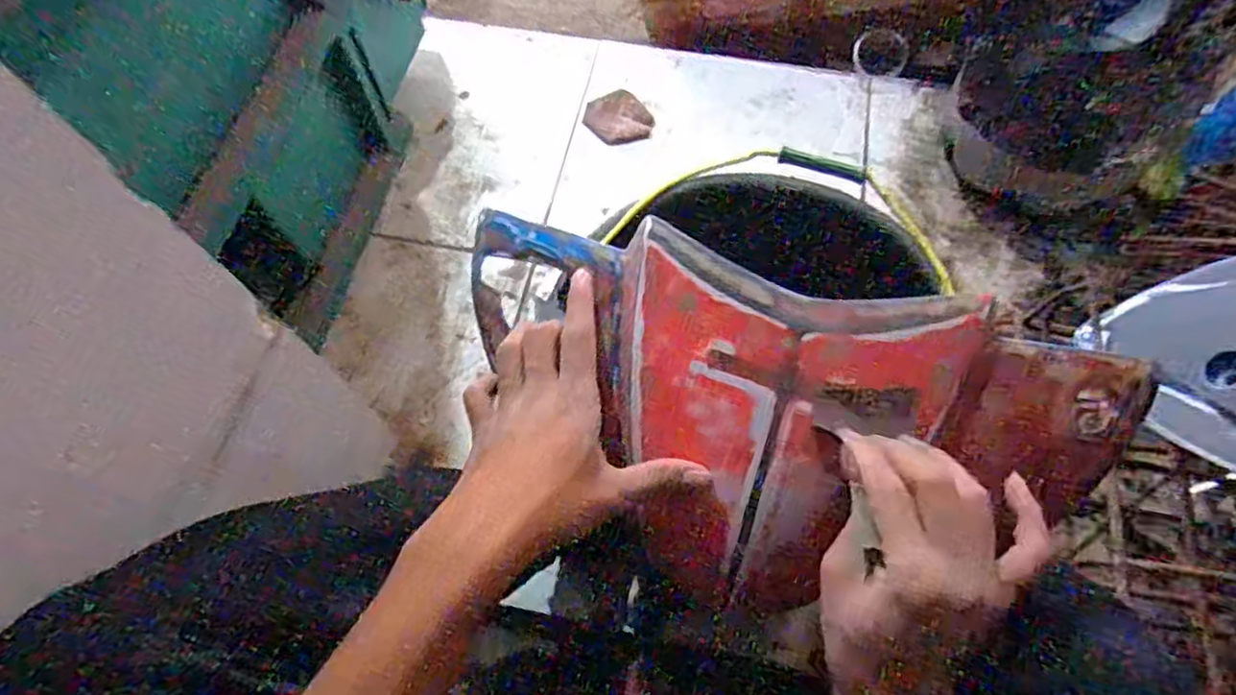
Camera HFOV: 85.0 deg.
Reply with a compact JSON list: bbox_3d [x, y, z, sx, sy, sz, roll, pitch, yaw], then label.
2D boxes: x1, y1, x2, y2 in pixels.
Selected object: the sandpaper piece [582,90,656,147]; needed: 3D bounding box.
[{"bbox_3d":[0.000,-0.321,0.948,0.081,0.004,0.094,-35,69,-12],"label":"sandpaper piece"}]

